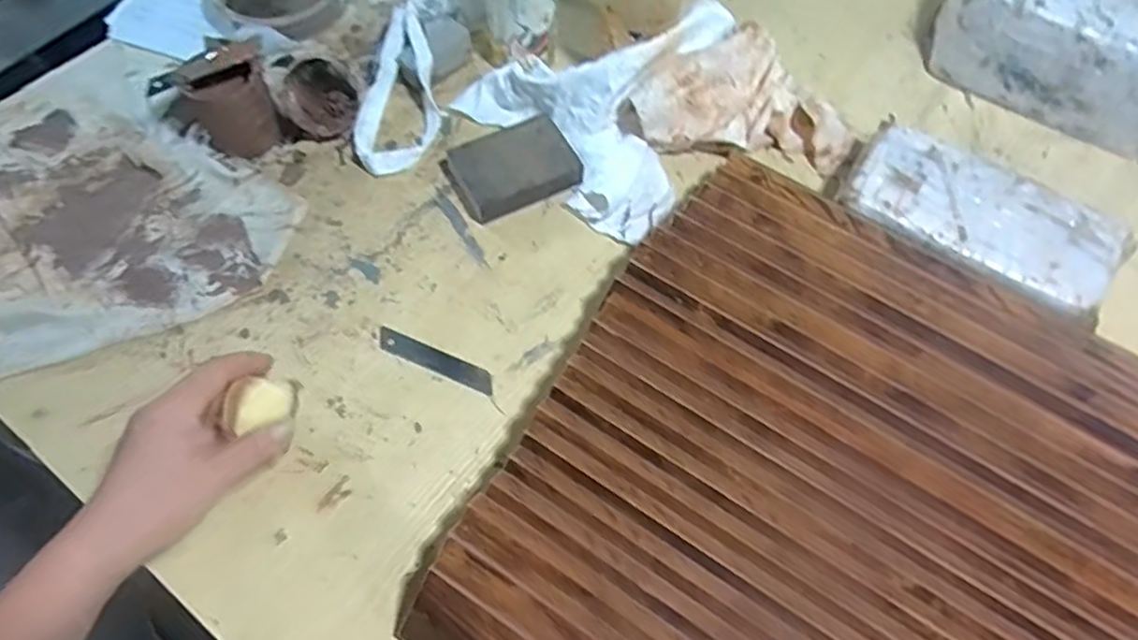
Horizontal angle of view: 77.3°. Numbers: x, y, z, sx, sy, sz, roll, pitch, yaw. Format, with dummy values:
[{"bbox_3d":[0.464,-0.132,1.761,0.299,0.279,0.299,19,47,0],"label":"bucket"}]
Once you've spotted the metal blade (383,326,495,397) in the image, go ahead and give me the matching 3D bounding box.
[{"bbox_3d":[-0.102,0.031,0.542,0.097,0.004,0.018,23,64,9],"label":"metal blade"}]

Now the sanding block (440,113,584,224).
[{"bbox_3d":[-0.049,-0.132,0.617,0.100,0.029,0.072,-25,66,-14],"label":"sanding block"}]

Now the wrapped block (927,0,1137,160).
[{"bbox_3d":[0.457,-0.253,0.660,0.223,0.102,0.095,31,66,13],"label":"wrapped block"}]

